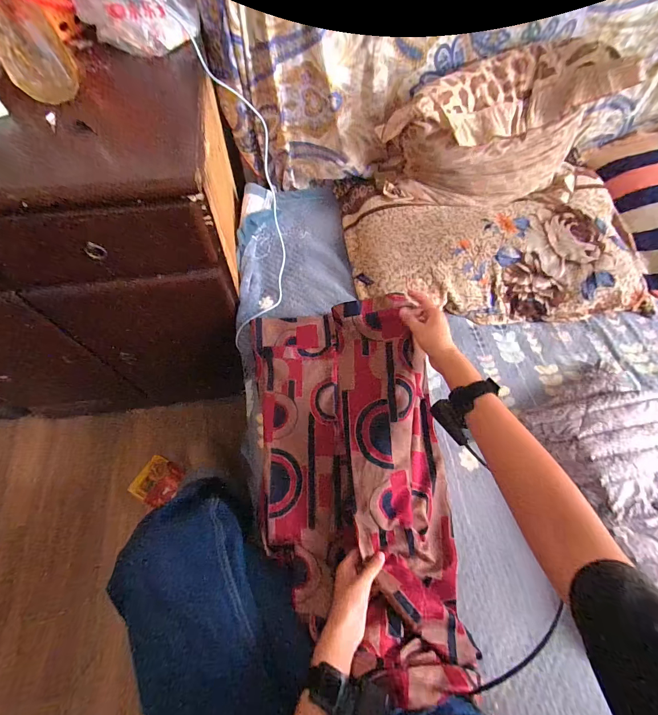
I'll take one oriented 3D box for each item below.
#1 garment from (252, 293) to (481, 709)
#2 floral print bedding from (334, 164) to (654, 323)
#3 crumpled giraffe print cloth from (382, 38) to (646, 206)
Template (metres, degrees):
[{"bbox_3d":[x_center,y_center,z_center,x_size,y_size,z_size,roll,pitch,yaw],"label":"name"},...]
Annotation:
[{"bbox_3d":[0.048,0.158,0.536,0.314,0.158,0.564,-5,64,-6],"label":"garment"},{"bbox_3d":[0.365,-0.269,0.776,0.652,0.102,0.349,2,64,-2],"label":"floral print bedding"},{"bbox_3d":[0.345,-0.468,0.696,0.464,0.263,0.139,-7,65,-7],"label":"crumpled giraffe print cloth"}]

